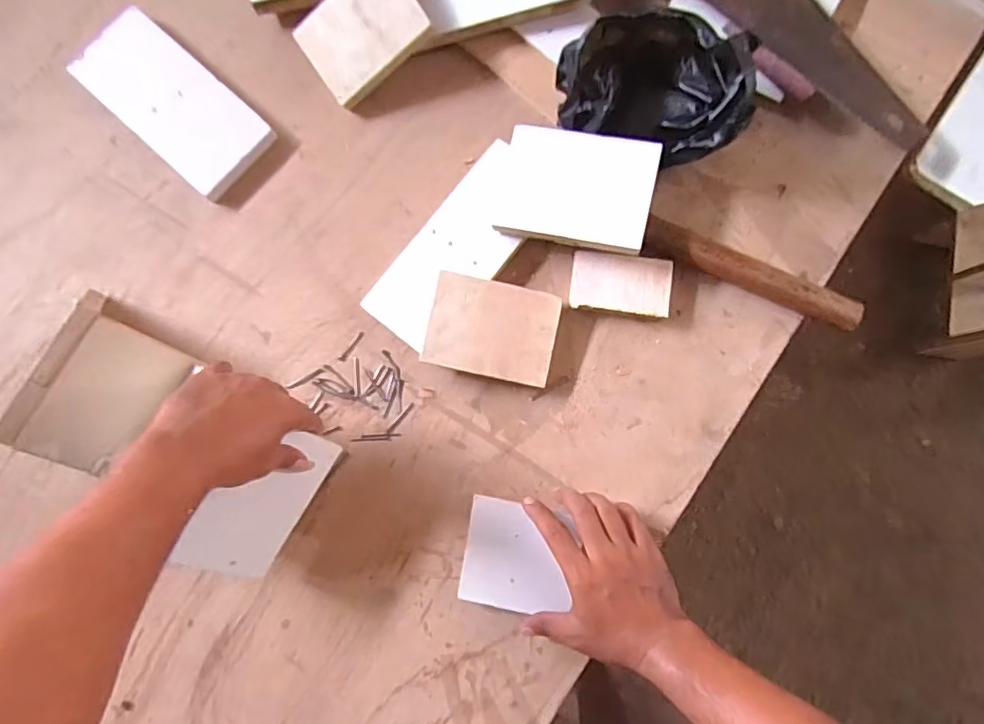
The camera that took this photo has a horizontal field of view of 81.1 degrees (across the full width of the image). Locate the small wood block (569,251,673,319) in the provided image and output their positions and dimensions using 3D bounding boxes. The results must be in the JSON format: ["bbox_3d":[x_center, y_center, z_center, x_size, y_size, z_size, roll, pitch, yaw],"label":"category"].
[{"bbox_3d":[0.132,-0.080,0.590,0.098,0.020,0.061,6,83,0],"label":"small wood block"}]

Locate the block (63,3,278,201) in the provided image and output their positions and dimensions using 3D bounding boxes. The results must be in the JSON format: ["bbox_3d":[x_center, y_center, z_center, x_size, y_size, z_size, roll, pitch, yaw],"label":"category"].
[{"bbox_3d":[-0.344,-0.280,0.626,0.212,0.026,0.102,42,84,4],"label":"block"}]

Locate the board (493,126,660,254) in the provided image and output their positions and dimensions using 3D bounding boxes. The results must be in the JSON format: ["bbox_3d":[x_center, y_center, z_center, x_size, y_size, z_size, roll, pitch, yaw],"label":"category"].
[{"bbox_3d":[0.086,-0.175,0.578,0.150,0.009,0.112,13,88,13],"label":"board"}]

